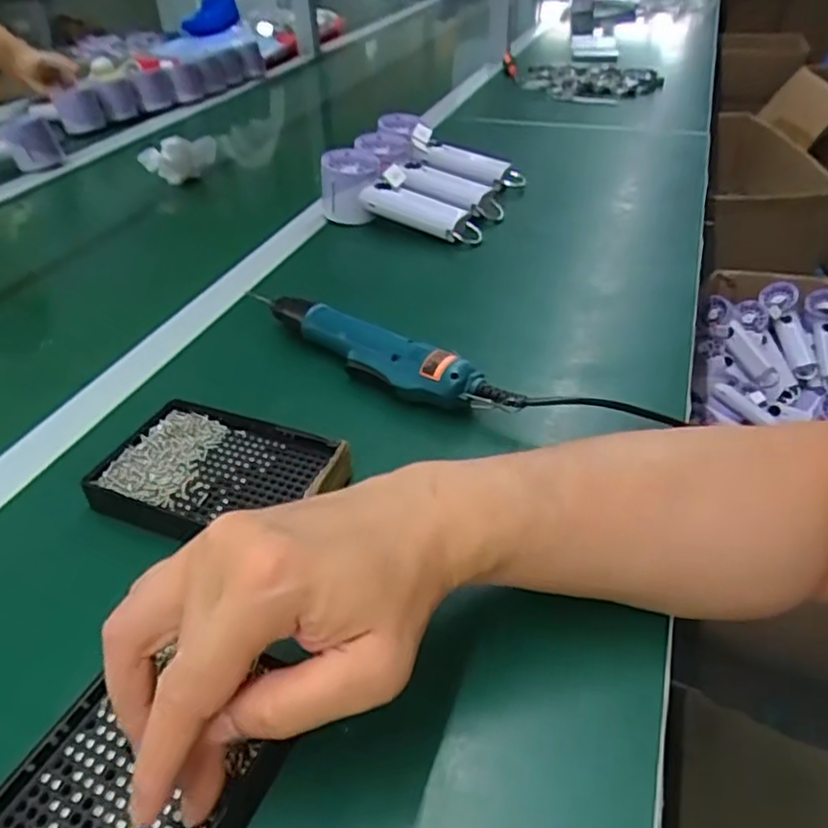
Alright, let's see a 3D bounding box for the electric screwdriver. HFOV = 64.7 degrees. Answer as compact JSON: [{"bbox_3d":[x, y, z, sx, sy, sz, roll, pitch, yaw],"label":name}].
[{"bbox_3d":[-0.036,-0.045,0.497,0.251,0.045,0.035,25,45,31],"label":"electric screwdriver"}]

